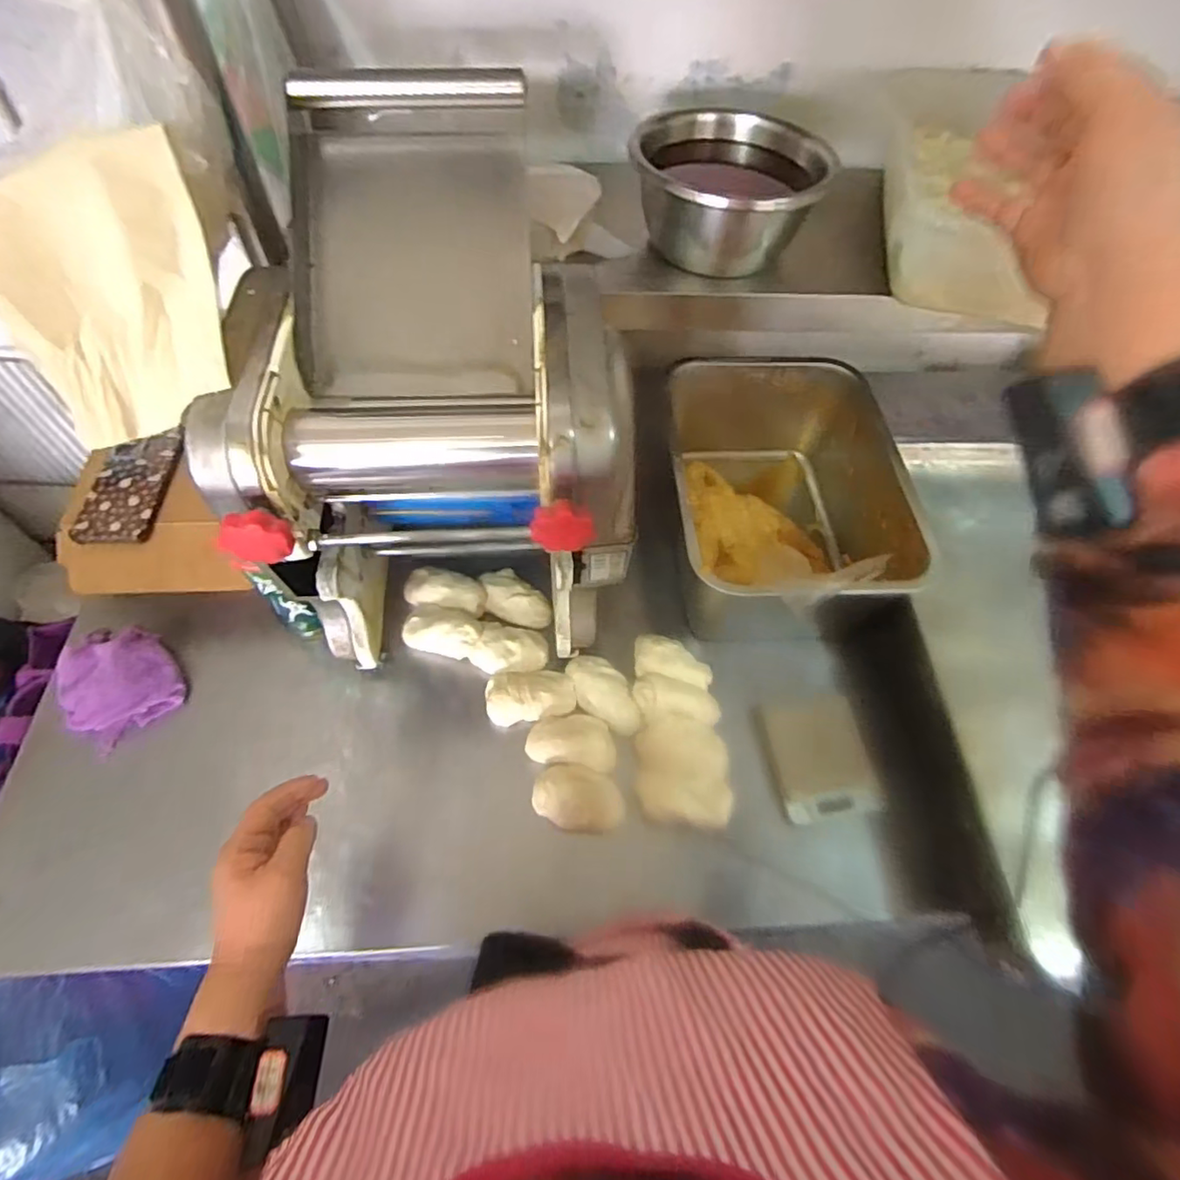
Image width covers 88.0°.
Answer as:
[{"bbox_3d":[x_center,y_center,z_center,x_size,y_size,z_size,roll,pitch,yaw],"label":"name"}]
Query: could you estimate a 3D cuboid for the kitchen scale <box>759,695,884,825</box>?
[{"bbox_3d":[0.247,0.179,0.662,0.103,0.025,0.127,-4,59,-6],"label":"kitchen scale"}]

